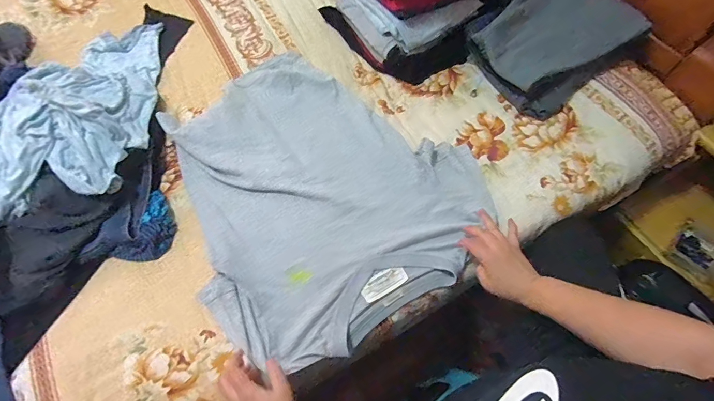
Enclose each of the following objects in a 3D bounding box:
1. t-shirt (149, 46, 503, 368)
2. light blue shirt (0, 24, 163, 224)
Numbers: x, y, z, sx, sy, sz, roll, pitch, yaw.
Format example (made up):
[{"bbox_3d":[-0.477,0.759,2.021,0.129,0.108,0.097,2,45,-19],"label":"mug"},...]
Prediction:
[{"bbox_3d":[-0.079,-0.044,0.700,0.487,0.025,0.562,-31,68,-15],"label":"t-shirt"},{"bbox_3d":[-0.553,-0.195,0.716,0.284,0.099,0.482,-8,64,-5],"label":"light blue shirt"}]

